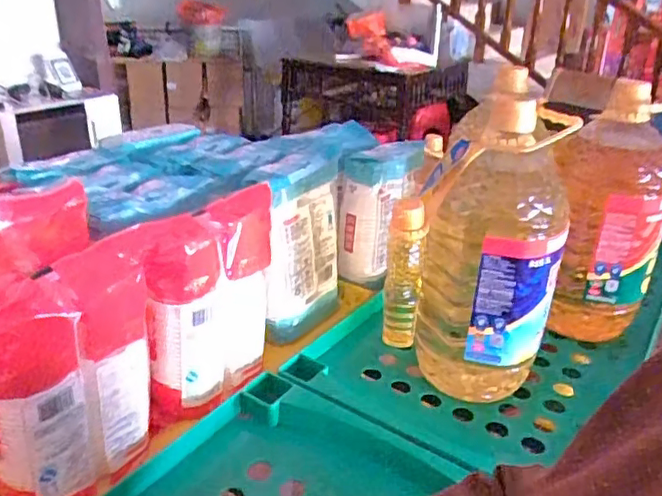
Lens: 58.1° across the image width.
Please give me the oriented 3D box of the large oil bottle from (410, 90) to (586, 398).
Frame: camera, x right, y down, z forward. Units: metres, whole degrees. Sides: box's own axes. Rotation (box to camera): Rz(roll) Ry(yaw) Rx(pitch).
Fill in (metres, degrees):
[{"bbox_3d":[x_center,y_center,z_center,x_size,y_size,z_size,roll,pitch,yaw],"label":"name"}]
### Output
[{"bbox_3d":[0.179,0.015,0.666,0.136,0.320,0.120,11,27,19],"label":"large oil bottle"}]

